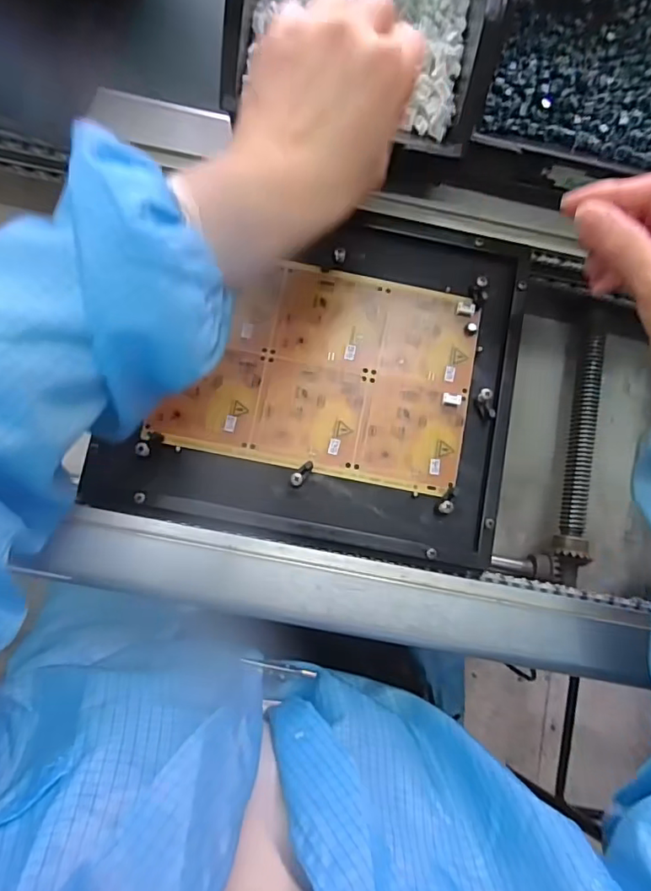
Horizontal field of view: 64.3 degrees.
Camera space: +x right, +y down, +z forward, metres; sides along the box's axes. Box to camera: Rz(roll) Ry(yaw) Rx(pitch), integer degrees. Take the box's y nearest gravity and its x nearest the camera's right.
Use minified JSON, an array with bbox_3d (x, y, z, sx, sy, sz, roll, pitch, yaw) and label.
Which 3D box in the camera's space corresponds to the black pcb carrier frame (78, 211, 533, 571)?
[{"bbox_3d":[-0.002,-0.053,0.352,0.263,0.010,0.232,10,83,-3],"label":"black pcb carrier frame"}]

